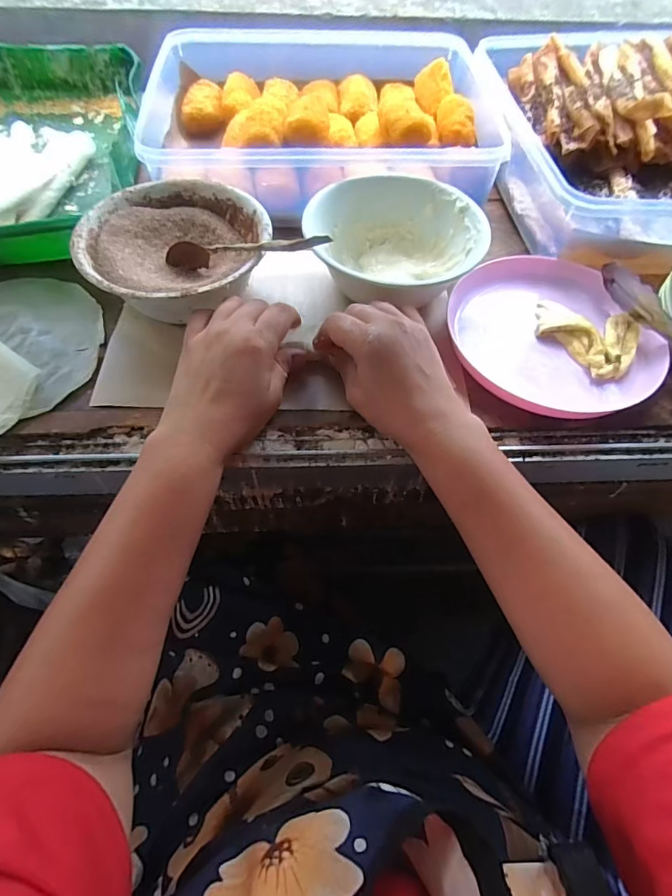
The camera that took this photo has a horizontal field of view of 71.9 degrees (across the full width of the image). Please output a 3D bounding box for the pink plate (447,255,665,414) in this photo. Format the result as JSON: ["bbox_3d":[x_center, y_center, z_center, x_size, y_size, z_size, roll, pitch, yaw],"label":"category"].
[{"bbox_3d":[0.188,-0.101,0.405,0.174,0.026,0.159,1,62,-2],"label":"pink plate"}]

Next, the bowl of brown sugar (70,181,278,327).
[{"bbox_3d":[-0.133,-0.165,0.399,0.149,0.060,0.150,1,62,-2],"label":"bowl of brown sugar"}]

